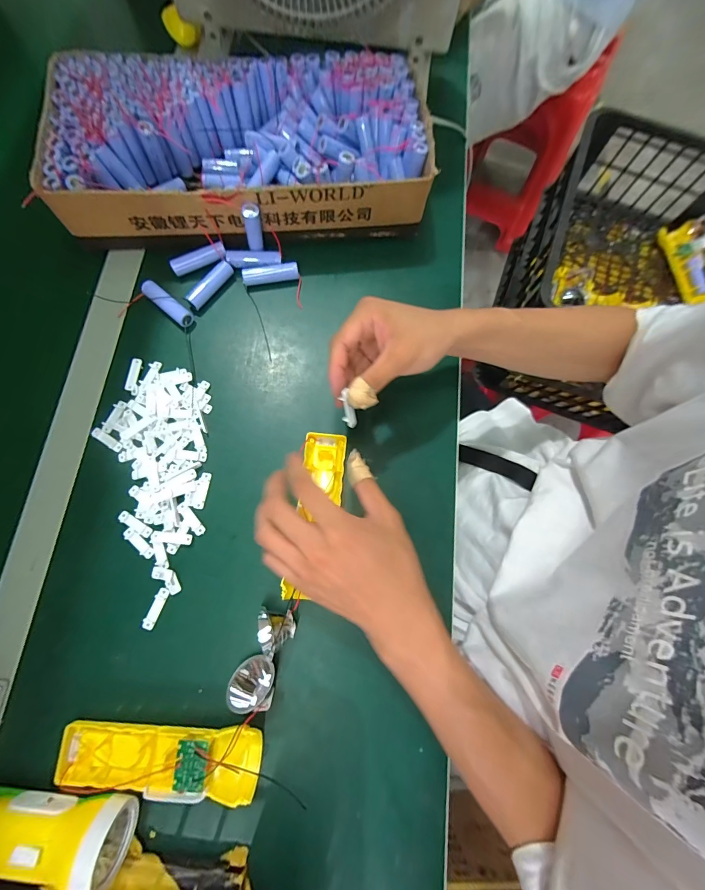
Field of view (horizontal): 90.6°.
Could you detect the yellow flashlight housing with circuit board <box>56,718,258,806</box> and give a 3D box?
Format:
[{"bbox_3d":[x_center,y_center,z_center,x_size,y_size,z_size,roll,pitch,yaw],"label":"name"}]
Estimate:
[{"bbox_3d":[-0.161,0.263,0.293,0.163,0.031,0.047,1,76,-1],"label":"yellow flashlight housing with circuit board"}]

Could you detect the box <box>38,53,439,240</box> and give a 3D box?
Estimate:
[{"bbox_3d":[-0.125,-0.351,0.424,0.417,0.082,0.215,-3,76,-2],"label":"box"}]

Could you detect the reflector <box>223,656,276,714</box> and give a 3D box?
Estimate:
[{"bbox_3d":[-0.088,0.209,0.305,0.035,0.031,0.038,2,76,-1],"label":"reflector"}]

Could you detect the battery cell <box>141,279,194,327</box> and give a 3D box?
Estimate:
[{"bbox_3d":[-0.215,-0.164,0.403,0.068,0.016,0.020,39,78,8],"label":"battery cell"}]

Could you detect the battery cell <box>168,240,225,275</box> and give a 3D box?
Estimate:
[{"bbox_3d":[-0.184,-0.222,0.417,0.066,0.021,0.020,-17,77,-6],"label":"battery cell"}]

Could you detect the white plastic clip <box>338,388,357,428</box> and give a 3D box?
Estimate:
[{"bbox_3d":[-0.005,-0.032,0.315,0.012,0.038,0.007,-21,38,-7],"label":"white plastic clip"}]

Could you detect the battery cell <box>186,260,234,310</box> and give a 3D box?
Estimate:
[{"bbox_3d":[-0.168,-0.189,0.412,0.020,0.021,0.065,39,78,8],"label":"battery cell"}]

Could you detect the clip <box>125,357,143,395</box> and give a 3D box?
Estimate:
[{"bbox_3d":[-0.242,-0.077,0.385,0.013,0.005,0.041,6,76,0],"label":"clip"}]

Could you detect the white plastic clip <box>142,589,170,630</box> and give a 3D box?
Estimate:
[{"bbox_3d":[-0.187,0.156,0.332,0.011,0.004,0.038,20,76,3],"label":"white plastic clip"}]

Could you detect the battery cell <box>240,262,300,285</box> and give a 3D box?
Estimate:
[{"bbox_3d":[-0.098,-0.205,0.419,0.067,0.017,0.017,-6,76,-3],"label":"battery cell"}]

